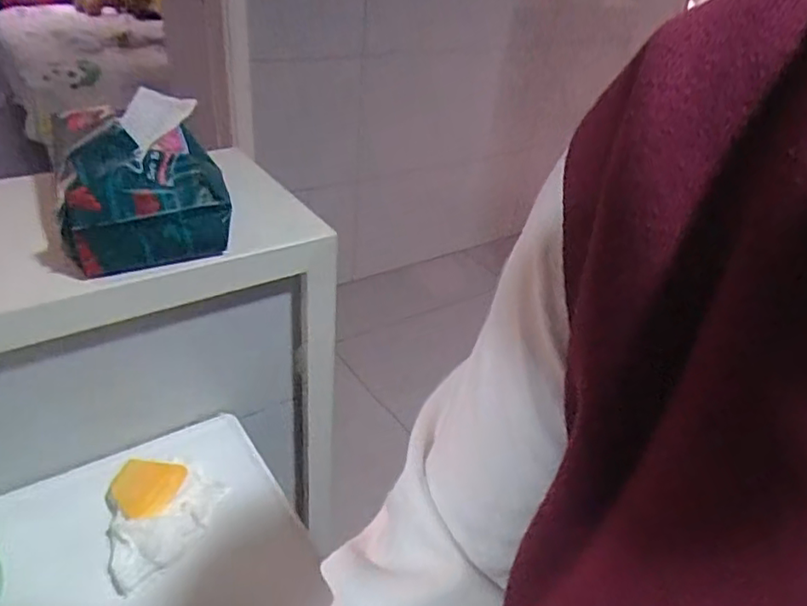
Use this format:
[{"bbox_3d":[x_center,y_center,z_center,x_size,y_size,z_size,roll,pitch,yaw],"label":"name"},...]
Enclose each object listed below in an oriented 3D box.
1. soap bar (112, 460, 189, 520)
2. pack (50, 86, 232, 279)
[{"bbox_3d":[-0.204,0.150,0.494,0.050,0.018,0.048,1,34,-8],"label":"soap bar"},{"bbox_3d":[-0.213,-0.101,0.498,0.124,0.101,0.156,-13,38,-26],"label":"pack"}]

